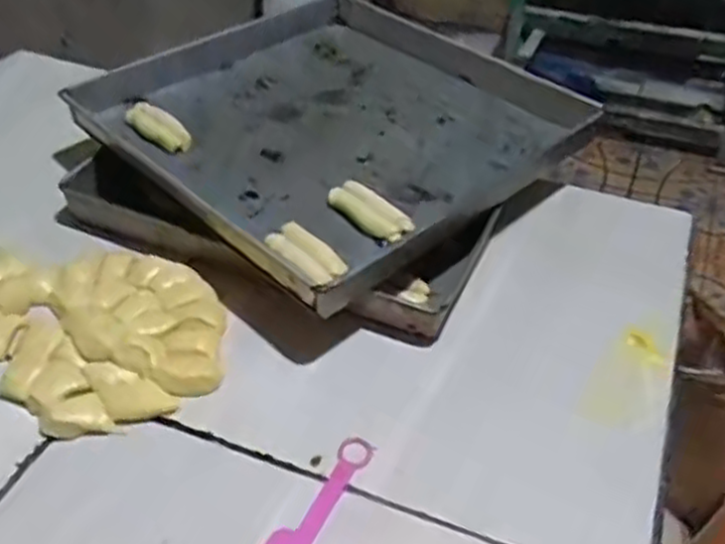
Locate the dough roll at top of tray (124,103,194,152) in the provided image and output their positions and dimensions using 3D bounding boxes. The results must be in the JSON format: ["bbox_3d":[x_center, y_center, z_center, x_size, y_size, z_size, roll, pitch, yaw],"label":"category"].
[{"bbox_3d":[-0.237,-0.172,0.870,0.089,0.029,0.027,30,50,30],"label":"dough roll at top of tray"}]

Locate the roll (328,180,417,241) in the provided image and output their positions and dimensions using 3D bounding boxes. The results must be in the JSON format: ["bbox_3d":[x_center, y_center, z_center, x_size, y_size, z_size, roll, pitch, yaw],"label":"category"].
[{"bbox_3d":[0.007,-0.061,0.769,0.039,0.024,0.100,-26,47,-26],"label":"roll"}]

